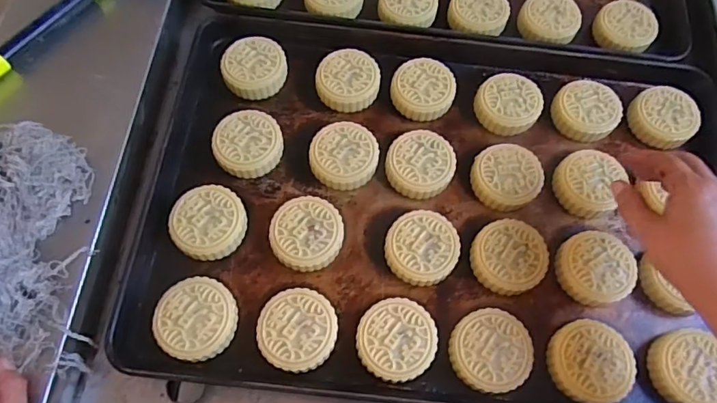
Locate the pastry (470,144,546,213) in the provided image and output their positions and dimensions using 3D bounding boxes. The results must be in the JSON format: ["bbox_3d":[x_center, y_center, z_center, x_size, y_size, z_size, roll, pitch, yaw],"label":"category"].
[{"bbox_3d":[0.156,-0.025,0.526,0.069,0.030,0.066,1,56,-2],"label":"pastry"}]

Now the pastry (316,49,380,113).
[{"bbox_3d":[-0.012,-0.137,0.563,0.070,0.022,0.072,11,77,2],"label":"pastry"}]

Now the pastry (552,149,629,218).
[{"bbox_3d":[0.244,-0.019,0.526,0.068,0.026,0.071,24,74,11],"label":"pastry"}]

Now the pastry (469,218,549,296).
[{"bbox_3d":[0.147,0.054,0.489,0.070,0.026,0.069,1,56,-2],"label":"pastry"}]

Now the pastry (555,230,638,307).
[{"bbox_3d":[0.231,0.066,0.488,0.064,0.035,0.069,1,56,-2],"label":"pastry"}]

